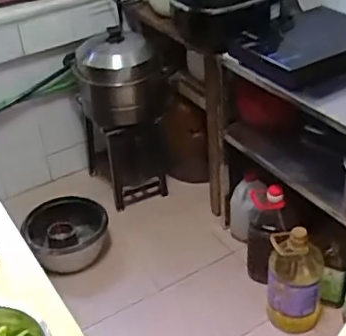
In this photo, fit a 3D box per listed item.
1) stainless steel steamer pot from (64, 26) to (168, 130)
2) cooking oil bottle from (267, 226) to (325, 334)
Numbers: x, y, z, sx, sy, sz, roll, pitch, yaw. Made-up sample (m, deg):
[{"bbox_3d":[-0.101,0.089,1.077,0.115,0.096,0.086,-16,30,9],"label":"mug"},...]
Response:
[{"bbox_3d":[-0.196,-0.313,1.868,0.264,0.301,0.300,-14,37,-16],"label":"stainless steel steamer pot"},{"bbox_3d":[0.344,0.304,1.559,0.148,0.332,0.160,7,36,14],"label":"cooking oil bottle"}]

